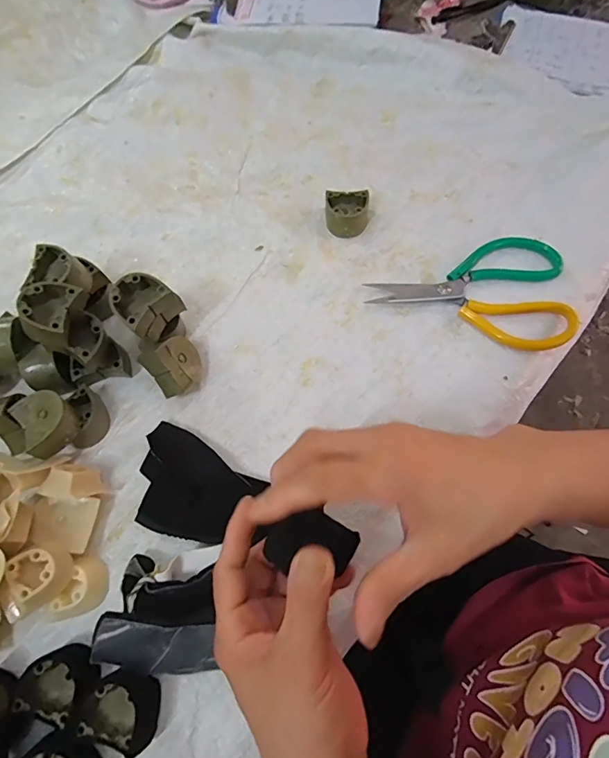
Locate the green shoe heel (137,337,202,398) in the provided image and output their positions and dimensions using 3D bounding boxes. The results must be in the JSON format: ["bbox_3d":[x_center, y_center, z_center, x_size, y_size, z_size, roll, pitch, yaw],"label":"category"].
[{"bbox_3d":[-0.115,-0.014,0.390,0.020,0.045,0.044,-14,26,37],"label":"green shoe heel"}]

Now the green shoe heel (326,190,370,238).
[{"bbox_3d":[0.045,-0.174,0.455,0.044,0.023,0.042,3,68,3],"label":"green shoe heel"}]

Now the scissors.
[{"bbox_3d":[0.168,-0.096,0.425,0.187,0.015,0.115,17,70,8],"label":"scissors"}]

